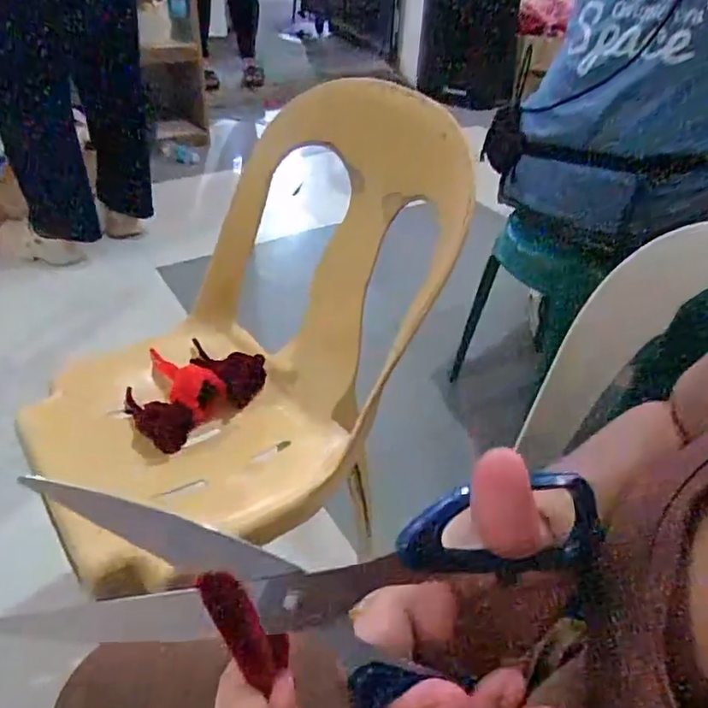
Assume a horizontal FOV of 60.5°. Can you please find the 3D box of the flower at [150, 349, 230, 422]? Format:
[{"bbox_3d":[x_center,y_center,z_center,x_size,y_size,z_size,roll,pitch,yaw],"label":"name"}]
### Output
[{"bbox_3d":[-0.235,0.034,0.826,0.151,0.043,0.063,36,48,17],"label":"flower"}]

